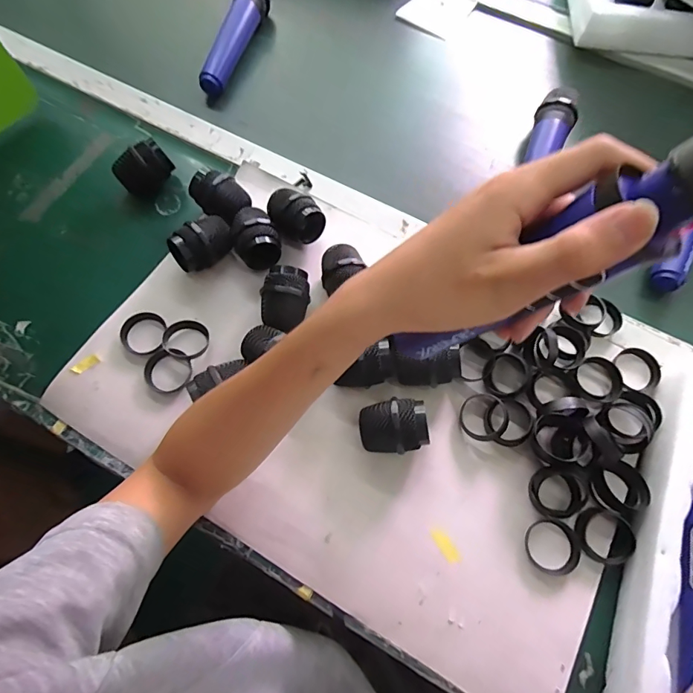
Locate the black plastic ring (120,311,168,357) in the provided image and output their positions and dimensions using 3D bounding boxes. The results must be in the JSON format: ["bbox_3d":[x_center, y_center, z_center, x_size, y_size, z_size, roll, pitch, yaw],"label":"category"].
[{"bbox_3d":[-0.202,-0.014,0.427,0.043,0.008,0.050,-42,76,-15],"label":"black plastic ring"}]

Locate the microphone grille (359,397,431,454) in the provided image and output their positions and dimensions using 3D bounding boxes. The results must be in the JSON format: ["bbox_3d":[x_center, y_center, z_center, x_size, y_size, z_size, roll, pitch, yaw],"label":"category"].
[{"bbox_3d":[0.041,0.072,0.382,0.058,0.048,0.045,-12,70,-7],"label":"microphone grille"}]

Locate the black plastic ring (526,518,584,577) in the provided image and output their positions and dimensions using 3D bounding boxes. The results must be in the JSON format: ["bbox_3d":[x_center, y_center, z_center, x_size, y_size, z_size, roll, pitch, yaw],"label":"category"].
[{"bbox_3d":[0.177,0.171,0.366,0.045,0.008,0.044,1,69,-2],"label":"black plastic ring"}]

